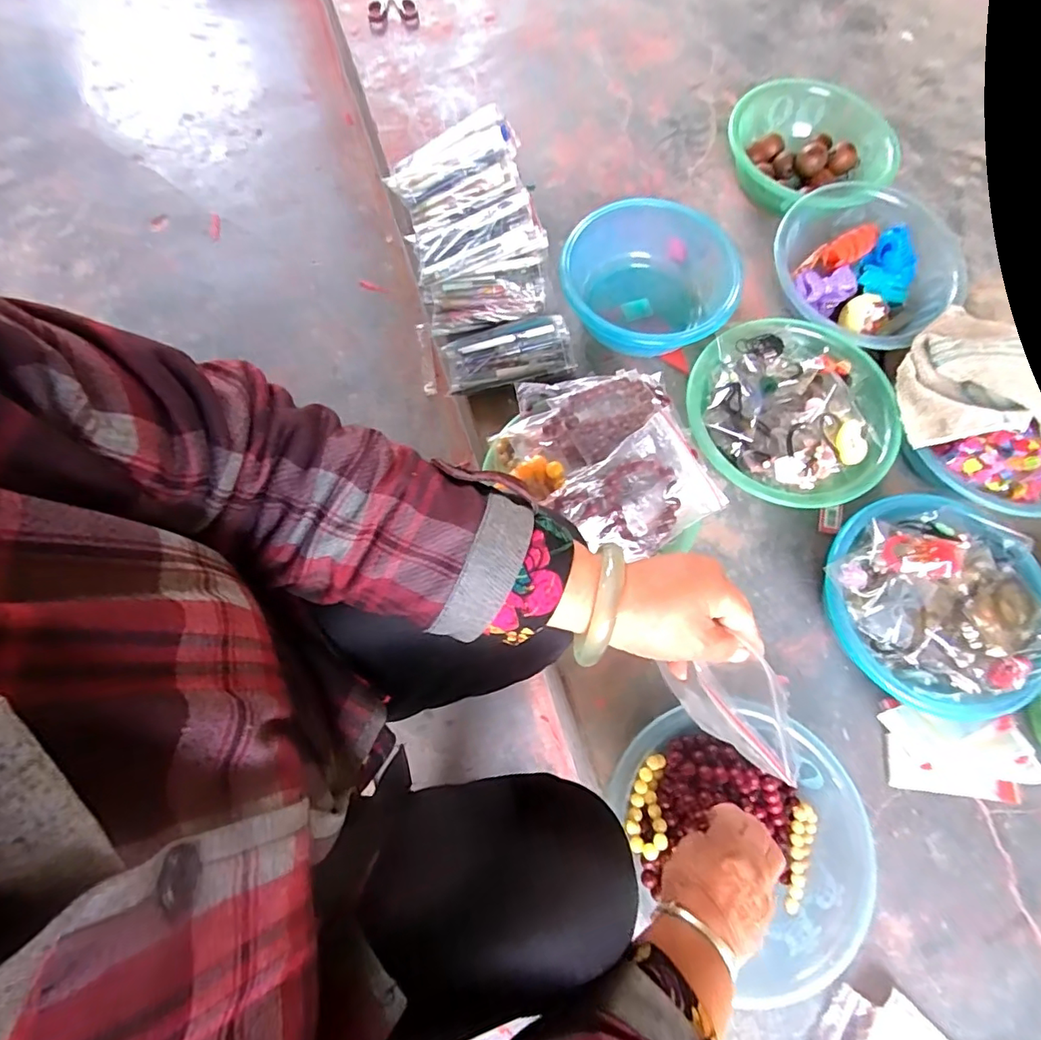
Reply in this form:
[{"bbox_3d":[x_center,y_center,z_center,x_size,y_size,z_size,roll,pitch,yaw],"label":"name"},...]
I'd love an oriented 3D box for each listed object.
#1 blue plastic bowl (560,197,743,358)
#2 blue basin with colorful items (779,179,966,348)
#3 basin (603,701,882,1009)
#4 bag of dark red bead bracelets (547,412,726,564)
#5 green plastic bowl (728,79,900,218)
[{"bbox_3d":[0.161,-0.307,0.677,0.212,0.076,0.206,11,72,2],"label":"blue plastic bowl"},{"bbox_3d":[0.455,-0.331,0.698,0.214,0.077,0.221,1,72,-2],"label":"blue basin with colorful items"},{"bbox_3d":[0.199,0.292,0.501,0.232,0.089,0.215,1,72,-2],"label":"basin"},{"bbox_3d":[0.119,-0.024,0.518,0.139,0.030,0.107,-36,99,-2],"label":"bag of dark red bead bracelets"},{"bbox_3d":[0.414,-0.535,0.764,0.226,0.077,0.205,0,72,-2],"label":"green plastic bowl"}]

